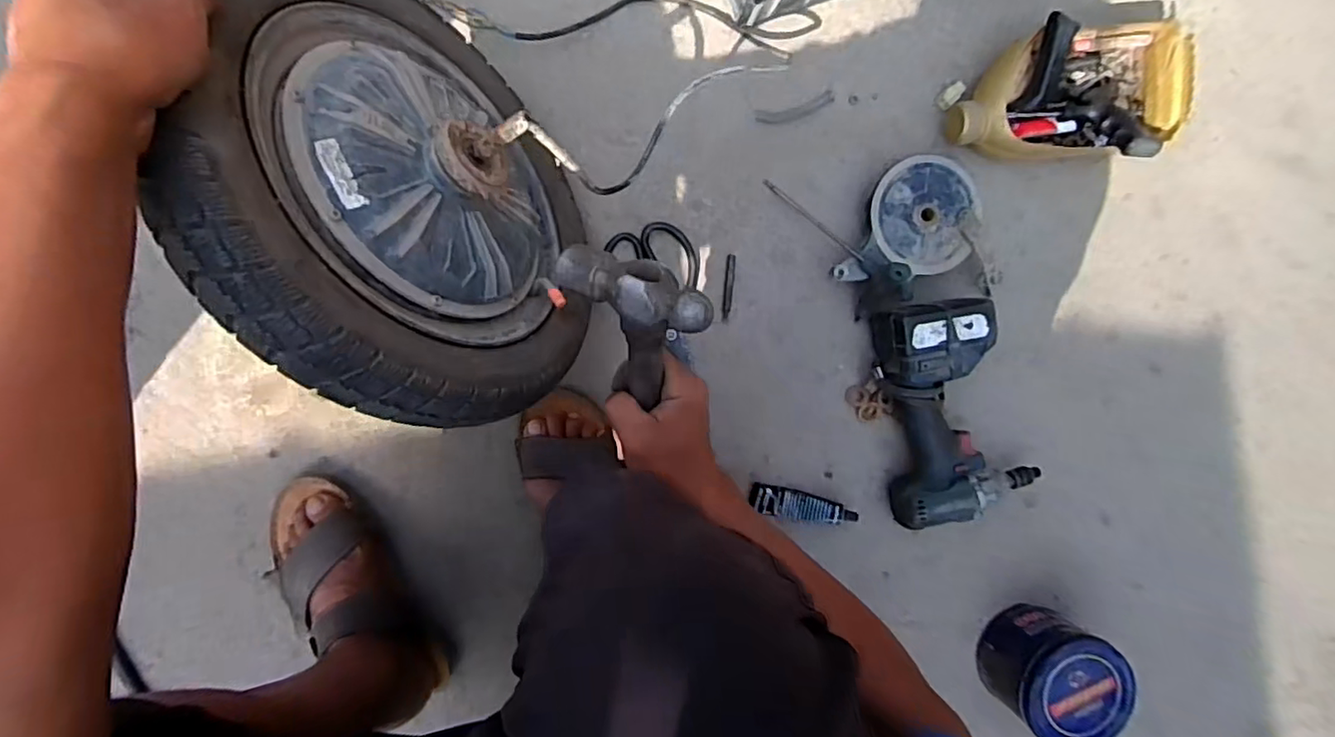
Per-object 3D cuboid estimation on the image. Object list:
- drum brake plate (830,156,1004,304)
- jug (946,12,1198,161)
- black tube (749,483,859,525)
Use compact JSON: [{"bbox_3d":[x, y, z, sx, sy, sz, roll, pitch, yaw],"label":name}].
[{"bbox_3d":[0.264,-0.153,0.656,0.169,0.074,0.146,-8,96,-8],"label":"drum brake plate"},{"bbox_3d":[0.431,-0.292,0.650,0.245,0.104,0.144,-11,97,-7],"label":"jug"},{"bbox_3d":[0.150,0.156,0.676,0.119,0.025,0.032,12,93,-9],"label":"black tube"}]

